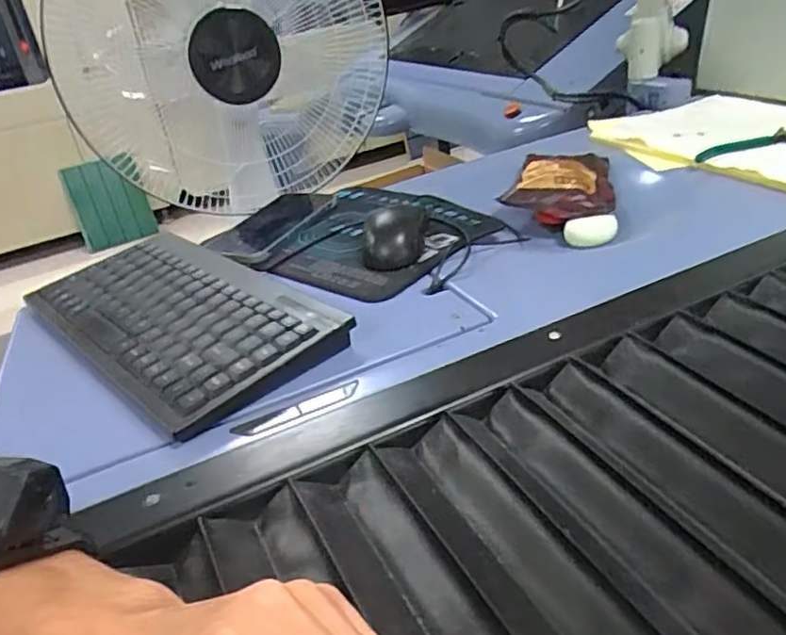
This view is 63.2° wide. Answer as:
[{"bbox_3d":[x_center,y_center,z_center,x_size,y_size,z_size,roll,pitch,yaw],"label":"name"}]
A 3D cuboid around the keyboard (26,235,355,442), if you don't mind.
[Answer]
[{"bbox_3d":[-0.172,-0.001,0.510,0.276,0.028,0.145,22,42,40],"label":"keyboard"}]

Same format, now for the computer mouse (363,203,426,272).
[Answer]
[{"bbox_3d":[0.001,-0.076,0.589,0.055,0.034,0.082,-3,31,8],"label":"computer mouse"}]

